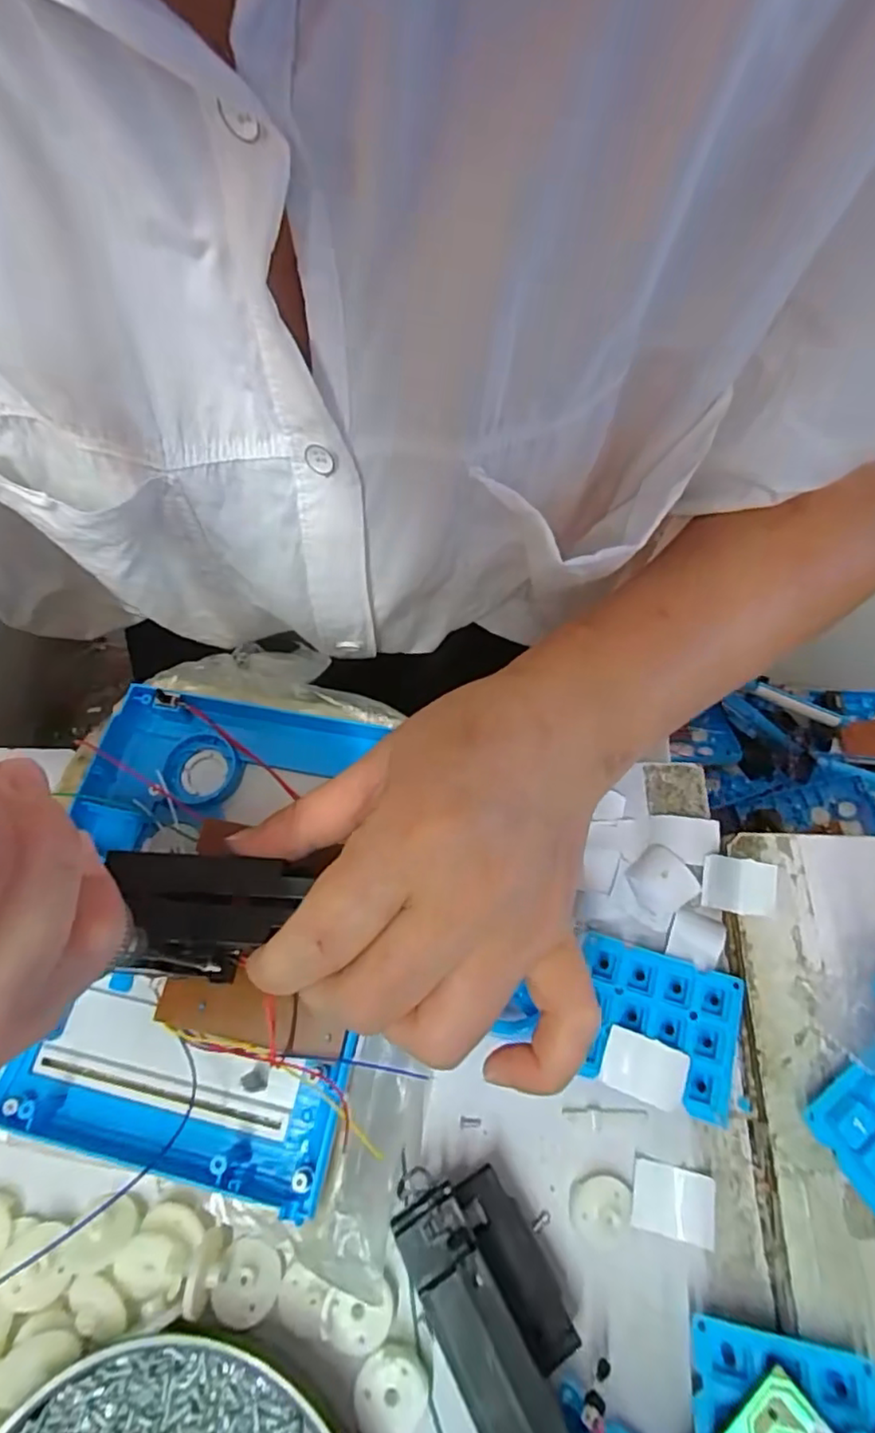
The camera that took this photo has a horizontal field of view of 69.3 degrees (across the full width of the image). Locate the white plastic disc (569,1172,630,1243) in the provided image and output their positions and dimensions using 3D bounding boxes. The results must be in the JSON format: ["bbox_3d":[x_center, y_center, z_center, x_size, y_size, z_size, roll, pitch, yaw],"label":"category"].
[{"bbox_3d":[0.056,0.170,0.219,0.020,0.007,0.018,-5,64,1],"label":"white plastic disc"}]

